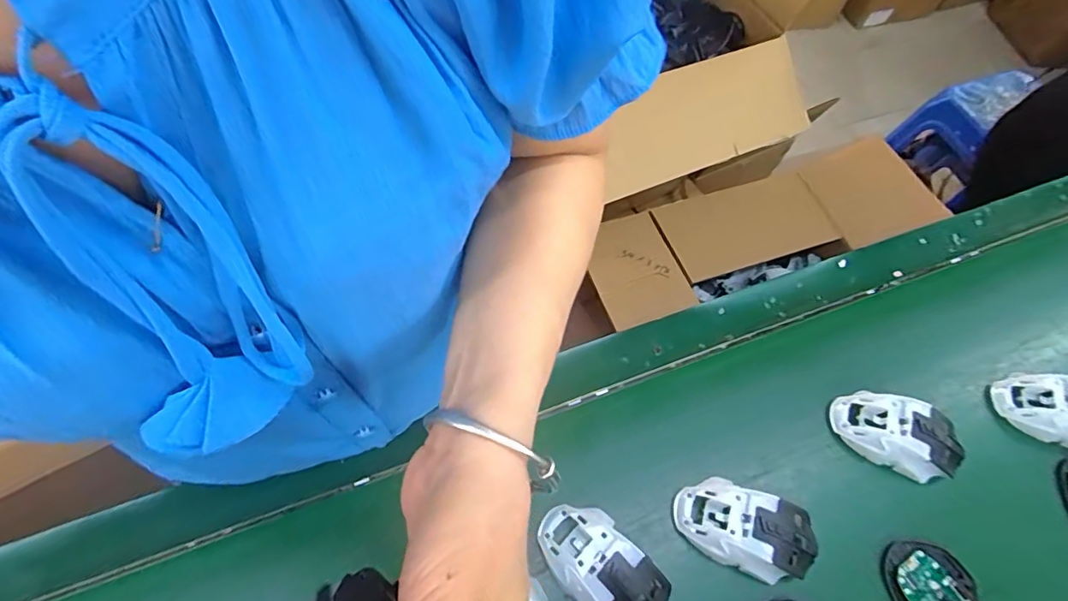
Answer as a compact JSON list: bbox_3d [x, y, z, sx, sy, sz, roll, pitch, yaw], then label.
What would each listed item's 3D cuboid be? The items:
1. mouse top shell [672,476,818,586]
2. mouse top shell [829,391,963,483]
[{"bbox_3d":[0.179,0.193,0.446,0.113,0.038,0.062,18,61,6],"label":"mouse top shell"},{"bbox_3d":[0.340,0.125,0.491,0.109,0.041,0.060,22,62,8],"label":"mouse top shell"}]

